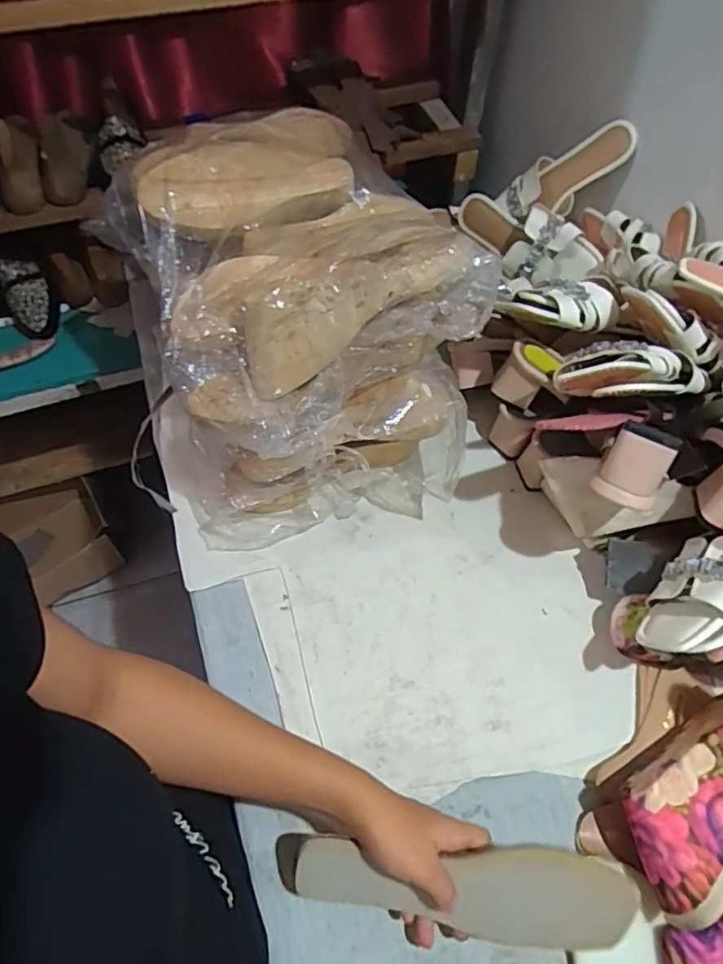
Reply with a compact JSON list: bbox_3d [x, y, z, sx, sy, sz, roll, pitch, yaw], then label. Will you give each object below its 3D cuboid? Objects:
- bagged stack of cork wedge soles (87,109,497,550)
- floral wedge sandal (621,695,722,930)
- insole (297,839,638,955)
[{"bbox_3d":[-0.082,-0.171,0.638,0.274,0.272,0.390,-16,59,-12],"label":"bagged stack of cork wedge soles"},{"bbox_3d":[0.296,0.246,0.485,0.210,0.087,0.093,-29,62,-19],"label":"floral wedge sandal"},{"bbox_3d":[0.072,0.304,0.435,0.237,0.012,0.073,-1,96,8],"label":"insole"}]

